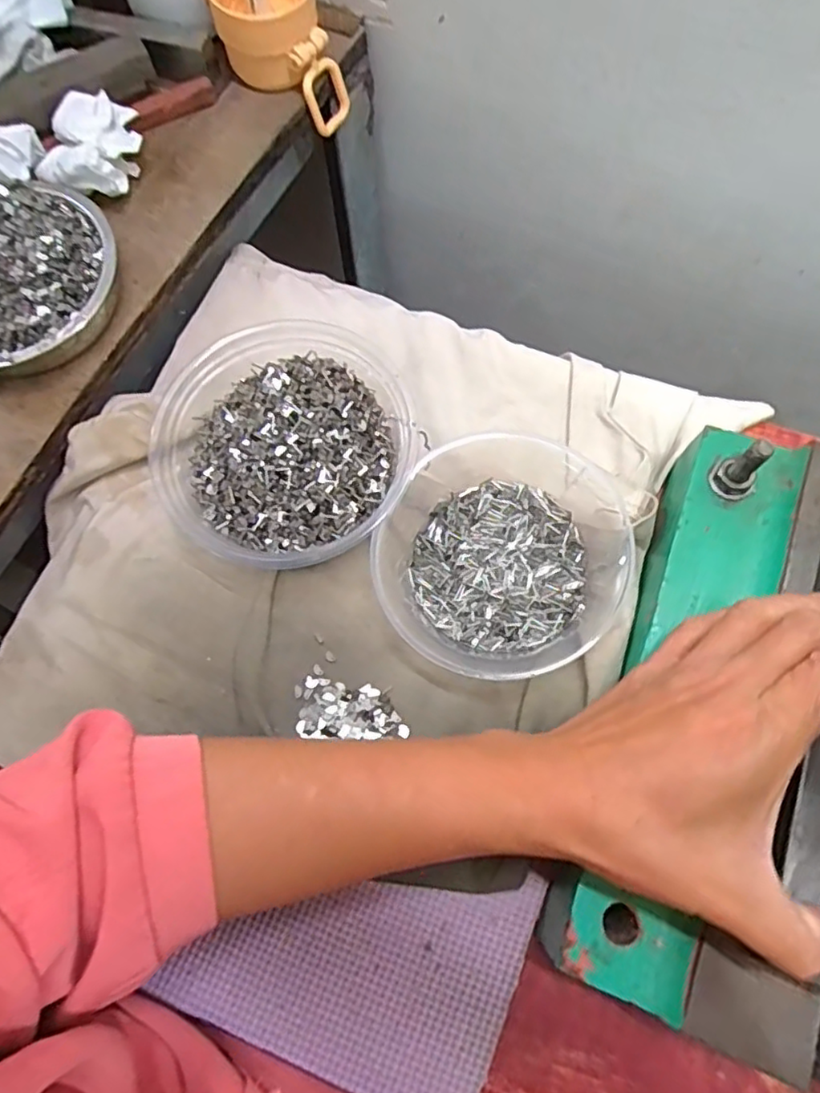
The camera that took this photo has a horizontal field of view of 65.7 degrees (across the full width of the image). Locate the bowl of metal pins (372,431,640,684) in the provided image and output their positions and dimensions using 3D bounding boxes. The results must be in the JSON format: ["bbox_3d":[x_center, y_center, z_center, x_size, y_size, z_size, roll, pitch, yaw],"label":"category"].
[{"bbox_3d":[0.054,-0.002,0.330,0.120,0.040,0.147,39,78,13],"label":"bowl of metal pins"}]

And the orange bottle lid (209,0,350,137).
[{"bbox_3d":[-0.083,-0.322,0.408,0.069,0.081,0.063,-1,73,2],"label":"orange bottle lid"}]

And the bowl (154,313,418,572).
[{"bbox_3d":[-0.066,-0.055,0.350,0.135,0.047,0.134,-1,73,2],"label":"bowl"}]

